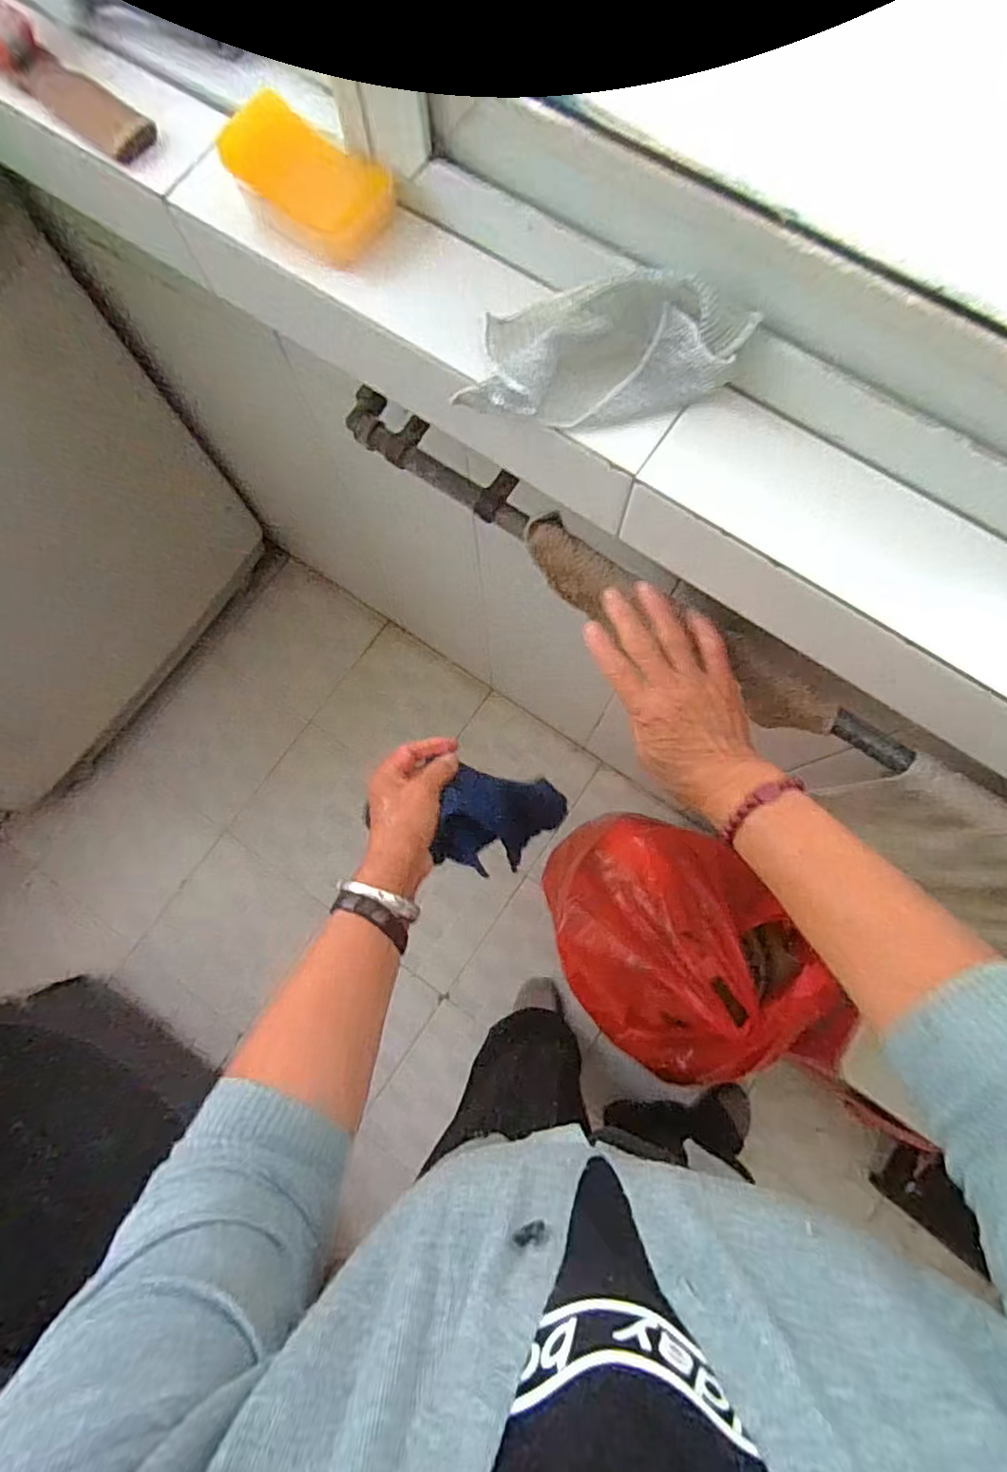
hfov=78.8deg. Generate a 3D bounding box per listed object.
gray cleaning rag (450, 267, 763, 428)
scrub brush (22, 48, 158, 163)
[{"bbox_3d":[0.057,-0.235,0.370,0.165,0.055,0.079,-4,78,0],"label":"gray cleaning rag"},{"bbox_3d":[-0.290,-0.440,0.426,0.103,0.012,0.038,39,81,8],"label":"scrub brush"}]

